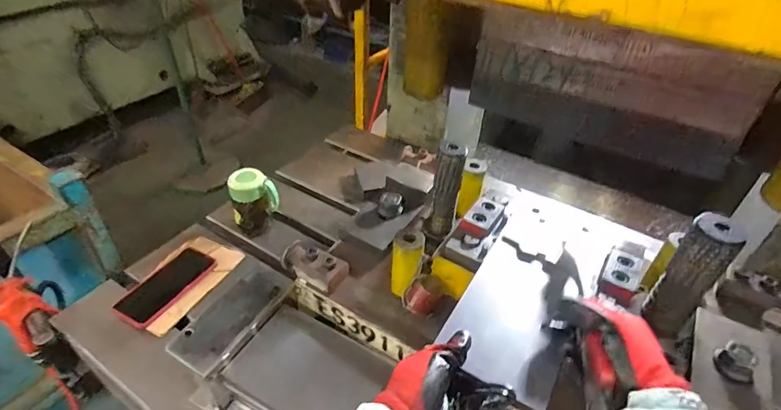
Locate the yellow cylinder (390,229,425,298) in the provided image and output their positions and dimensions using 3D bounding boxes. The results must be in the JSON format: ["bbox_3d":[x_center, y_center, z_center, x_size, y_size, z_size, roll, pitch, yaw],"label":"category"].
[{"bbox_3d":[0.021,0.077,0.577,0.040,0.088,0.038,6,39,2],"label":"yellow cylinder"}]

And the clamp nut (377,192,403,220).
[{"bbox_3d":[0.000,0.001,0.697,0.038,0.028,0.033,6,39,2],"label":"clamp nut"}]

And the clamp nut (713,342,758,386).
[{"bbox_3d":[0.401,0.182,0.503,0.030,0.029,0.042,-19,45,-27],"label":"clamp nut"}]

